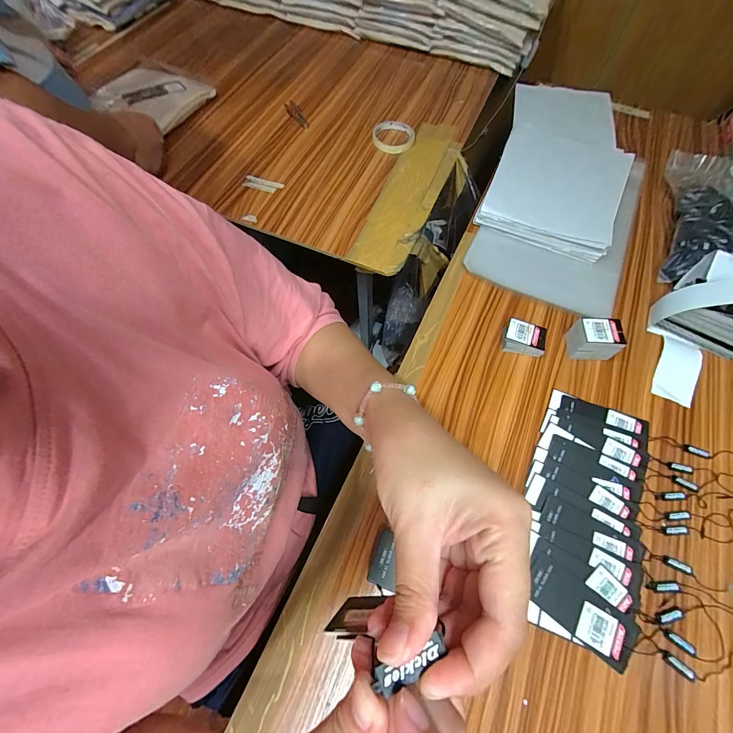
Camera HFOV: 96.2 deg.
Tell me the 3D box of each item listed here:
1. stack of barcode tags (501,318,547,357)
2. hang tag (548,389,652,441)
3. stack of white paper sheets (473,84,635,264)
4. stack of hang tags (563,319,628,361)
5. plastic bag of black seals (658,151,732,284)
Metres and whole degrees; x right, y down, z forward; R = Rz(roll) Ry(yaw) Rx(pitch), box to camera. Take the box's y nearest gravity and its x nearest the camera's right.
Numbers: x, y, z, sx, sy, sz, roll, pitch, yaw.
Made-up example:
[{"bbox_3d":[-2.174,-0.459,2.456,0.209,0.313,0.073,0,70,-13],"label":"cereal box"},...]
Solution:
[{"bbox_3d":[0.221,-0.040,0.462,0.056,0.024,0.040,13,66,6],"label":"stack of barcode tags"},{"bbox_3d":[0.302,0.062,0.428,0.119,0.004,0.029,19,62,11],"label":"hang tag"},{"bbox_3d":[0.371,-0.412,0.630,0.217,0.034,0.490,18,66,9],"label":"stack of white paper sheets"},{"bbox_3d":[0.304,-0.035,0.446,0.057,0.053,0.040,7,65,3],"label":"stack of hang tags"},{"bbox_3d":[0.558,-0.239,0.528,0.134,0.075,0.286,17,66,8],"label":"plastic bag of black seals"}]

